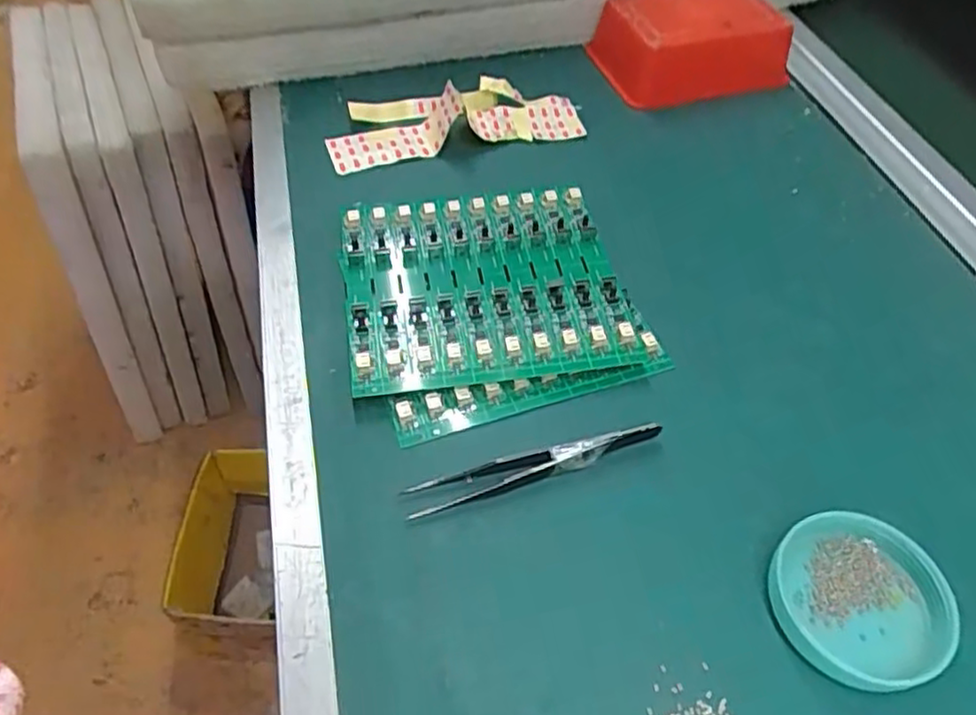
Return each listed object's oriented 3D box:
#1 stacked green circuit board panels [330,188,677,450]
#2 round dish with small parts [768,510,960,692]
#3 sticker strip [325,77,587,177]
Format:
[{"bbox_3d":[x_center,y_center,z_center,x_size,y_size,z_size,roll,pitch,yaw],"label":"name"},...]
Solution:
[{"bbox_3d":[0.001,-0.034,0.363,0.145,0.020,0.143,-10,52,-9],"label":"stacked green circuit board panels"},{"bbox_3d":[0.144,0.093,0.270,0.062,0.017,0.062,0,51,-1],"label":"round dish with small parts"},{"bbox_3d":[-0.023,-0.164,0.473,0.171,0.028,0.058,-13,53,-11],"label":"sticker strip"}]

